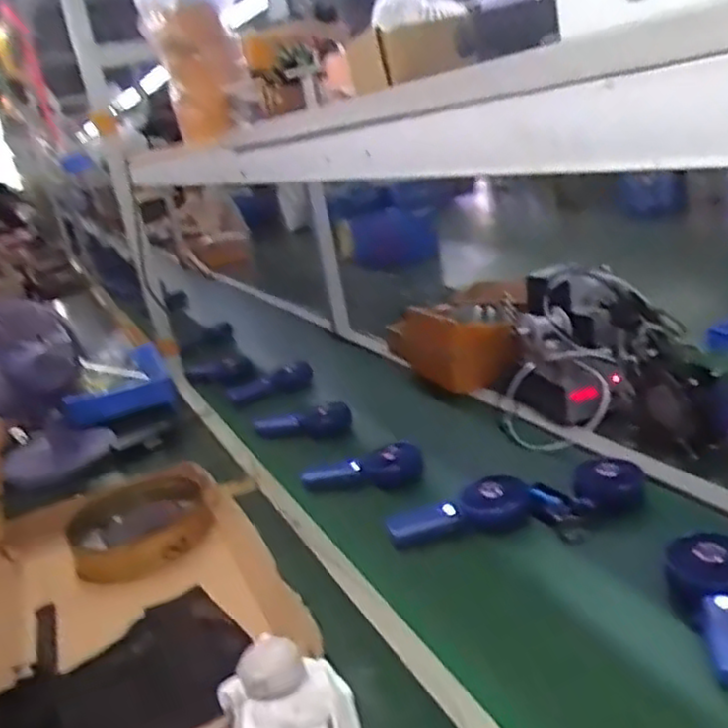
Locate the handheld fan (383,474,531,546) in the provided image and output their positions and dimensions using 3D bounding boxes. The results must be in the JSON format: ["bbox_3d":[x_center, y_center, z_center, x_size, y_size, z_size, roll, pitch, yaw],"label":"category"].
[{"bbox_3d":[0.121,0.188,0.925,0.184,0.035,0.067,-14,19,-9],"label":"handheld fan"}]

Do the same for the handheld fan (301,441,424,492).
[{"bbox_3d":[0.001,0.162,1.084,0.178,0.057,0.047,-8,19,11],"label":"handheld fan"}]

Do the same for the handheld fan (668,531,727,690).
[{"bbox_3d":[0.347,0.230,0.702,0.077,0.034,0.181,-3,35,13],"label":"handheld fan"}]

